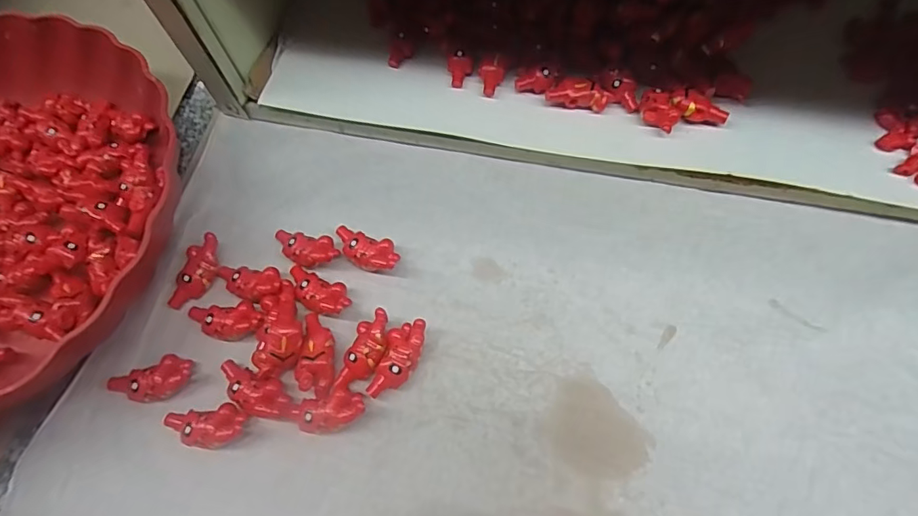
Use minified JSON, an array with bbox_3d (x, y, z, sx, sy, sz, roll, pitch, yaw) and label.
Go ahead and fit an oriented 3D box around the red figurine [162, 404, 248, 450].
[{"bbox_3d":[-0.121,0.081,0.236,0.038,0.011,0.019,-9,65,-2],"label":"red figurine"}]

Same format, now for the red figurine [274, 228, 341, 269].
[{"bbox_3d":[-0.086,-0.005,0.273,0.039,0.010,0.018,12,67,8],"label":"red figurine"}]

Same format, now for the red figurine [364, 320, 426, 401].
[{"bbox_3d":[-0.029,0.051,0.247,0.018,0.014,0.040,16,67,10],"label":"red figurine"}]

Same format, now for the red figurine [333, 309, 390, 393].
[{"bbox_3d":[-0.047,0.048,0.247,0.018,0.014,0.044,19,68,11],"label":"red figurine"}]

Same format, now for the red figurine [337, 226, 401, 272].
[{"bbox_3d":[-0.052,-0.003,0.273,0.039,0.014,0.019,19,68,11],"label":"red figurine"}]

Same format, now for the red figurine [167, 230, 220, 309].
[{"bbox_3d":[-0.142,0.008,0.268,0.016,0.011,0.043,21,83,12],"label":"red figurine"}]

